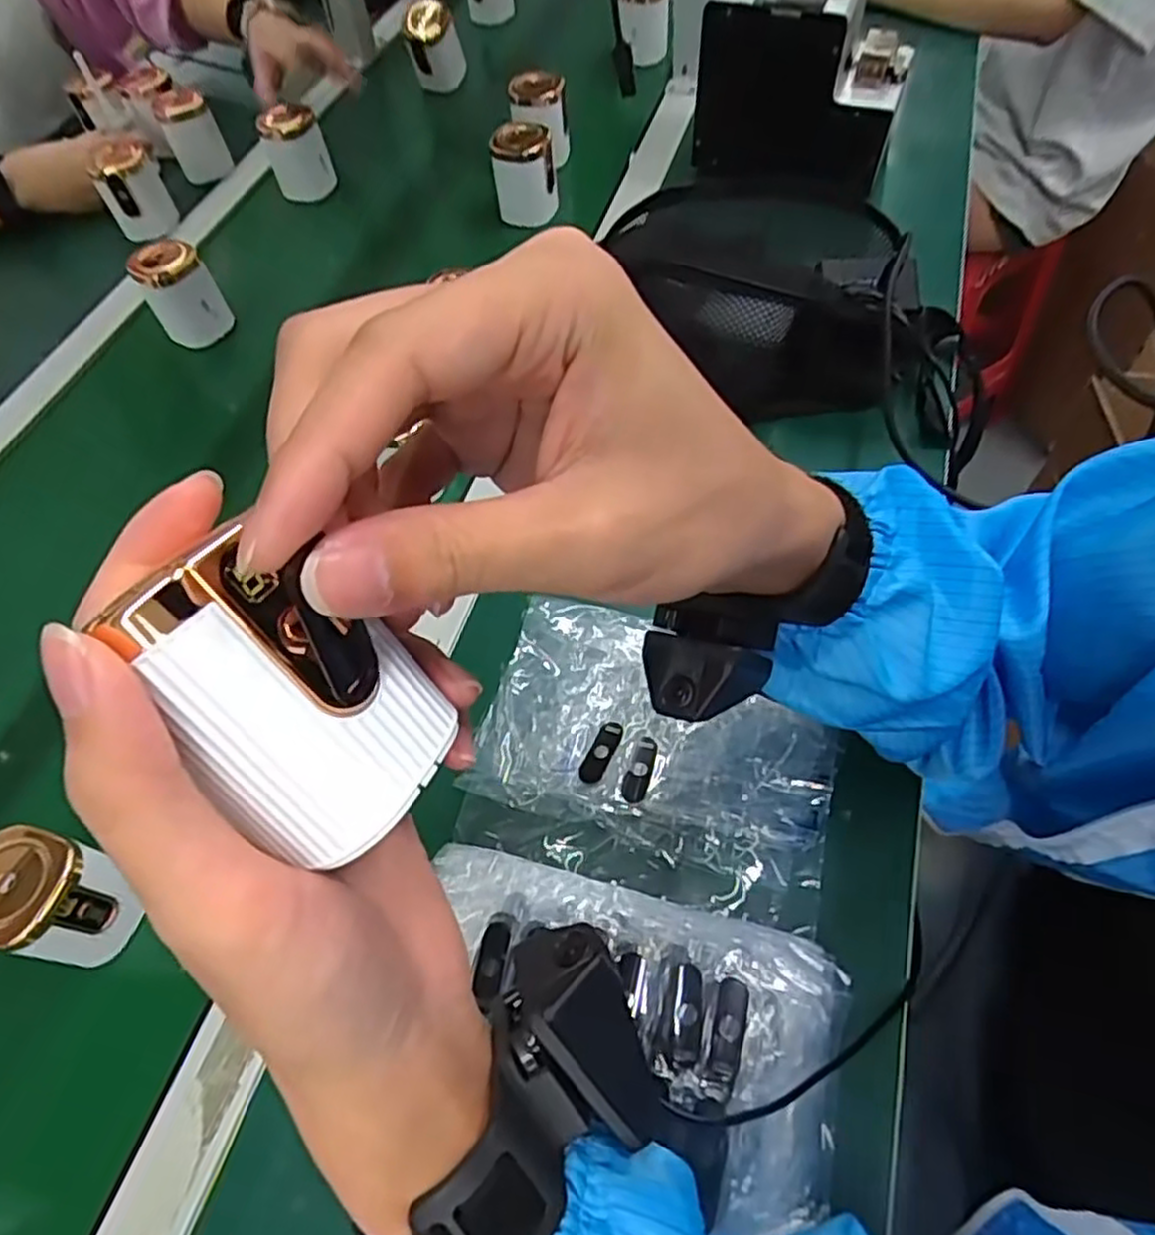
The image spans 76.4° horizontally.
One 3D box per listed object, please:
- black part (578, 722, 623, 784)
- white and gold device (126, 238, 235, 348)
[{"bbox_3d":[0.014,0.078,0.428,0.014,0.004,0.038,26,77,19],"label":"black part"},{"bbox_3d":[-0.360,-0.294,0.670,0.056,0.082,0.044,-33,61,-15],"label":"white and gold device"}]

